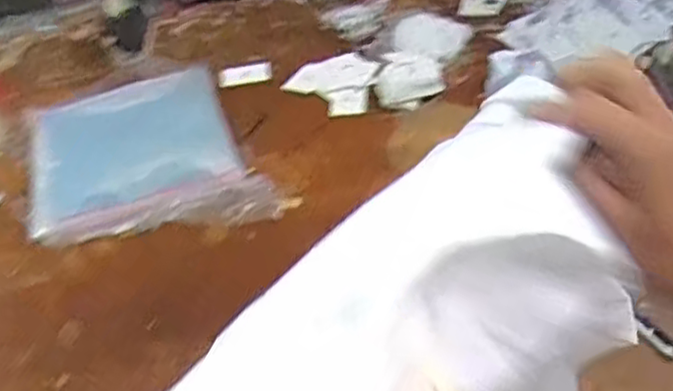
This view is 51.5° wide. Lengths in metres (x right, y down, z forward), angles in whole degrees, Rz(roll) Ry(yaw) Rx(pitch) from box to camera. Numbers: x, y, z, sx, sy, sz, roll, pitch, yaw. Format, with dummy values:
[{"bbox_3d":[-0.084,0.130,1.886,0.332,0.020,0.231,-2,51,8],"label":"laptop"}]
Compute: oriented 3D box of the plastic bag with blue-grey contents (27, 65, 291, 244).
[{"bbox_3d":[-0.319,-0.069,1.146,0.385,0.063,0.387,-15,40,-8],"label":"plastic bag with blue-grey contents"}]

